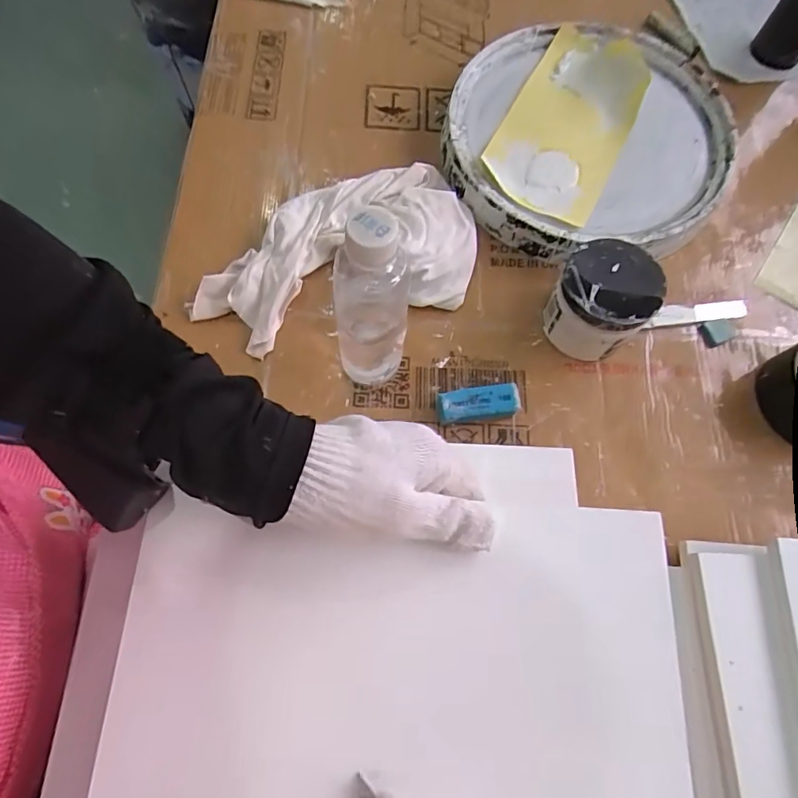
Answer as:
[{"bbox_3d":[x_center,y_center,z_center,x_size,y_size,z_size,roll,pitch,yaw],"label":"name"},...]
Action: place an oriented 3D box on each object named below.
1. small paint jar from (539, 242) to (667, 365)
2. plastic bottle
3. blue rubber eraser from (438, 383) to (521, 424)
[{"bbox_3d":[0.176,-0.085,0.461,0.077,0.080,0.076,0,69,-1],"label":"small paint jar"},{"bbox_3d":[-0.022,-0.068,0.381,0.058,0.174,0.047,-8,70,-4],"label":"plastic bottle"},{"bbox_3d":[0.069,0.006,0.455,0.070,0.023,0.026,-8,70,-4],"label":"blue rubber eraser"}]

